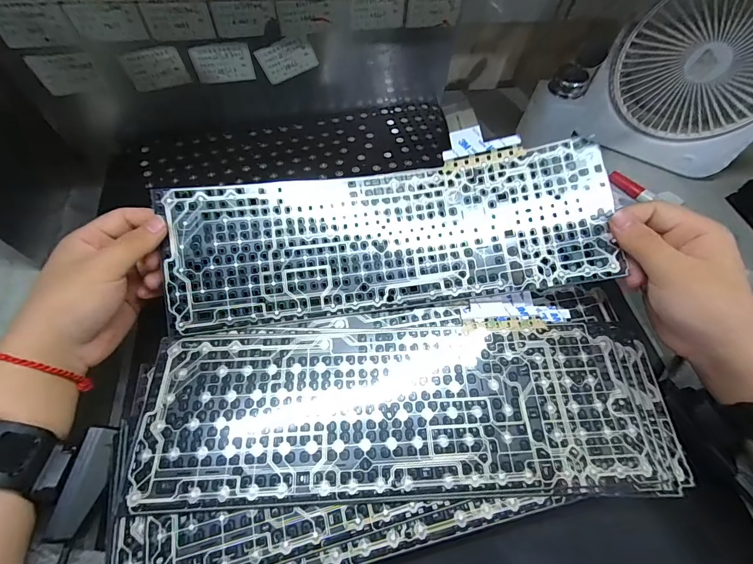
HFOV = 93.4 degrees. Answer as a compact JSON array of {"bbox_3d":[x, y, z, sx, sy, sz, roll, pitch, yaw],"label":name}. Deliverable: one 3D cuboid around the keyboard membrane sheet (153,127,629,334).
[{"bbox_3d":[0.006,-0.046,0.299,0.352,0.029,0.131,-7,83,1],"label":"keyboard membrane sheet"}]

